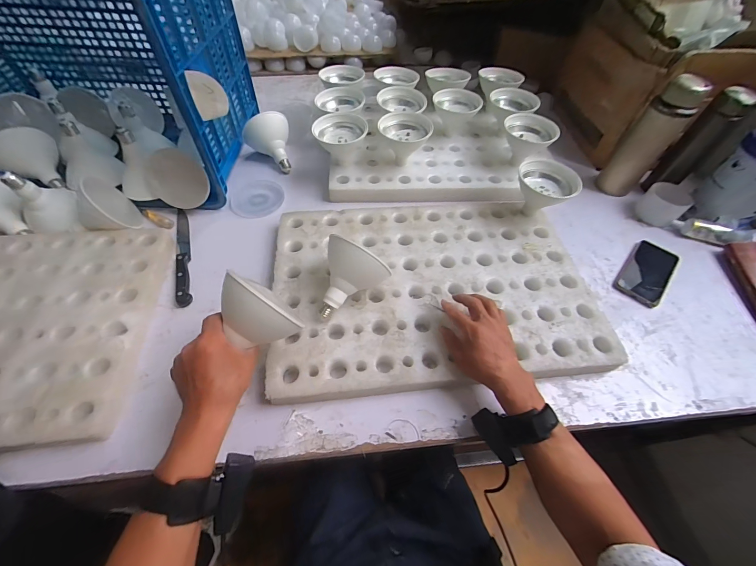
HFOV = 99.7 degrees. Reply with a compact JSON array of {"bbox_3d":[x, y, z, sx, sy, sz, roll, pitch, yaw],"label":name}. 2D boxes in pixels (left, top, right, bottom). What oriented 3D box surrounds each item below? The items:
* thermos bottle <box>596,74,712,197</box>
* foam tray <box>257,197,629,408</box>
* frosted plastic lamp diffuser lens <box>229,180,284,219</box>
[{"bbox_3d":[0.596,-0.317,0.712,0.084,0.269,0.060,37,60,24],"label":"thermos bottle"},{"bbox_3d":[0.098,-0.008,0.578,0.558,0.051,0.375,-7,58,-3],"label":"foam tray"},{"bbox_3d":[-0.277,-0.194,0.730,0.105,0.016,0.117,33,58,21],"label":"frosted plastic lamp diffuser lens"}]

